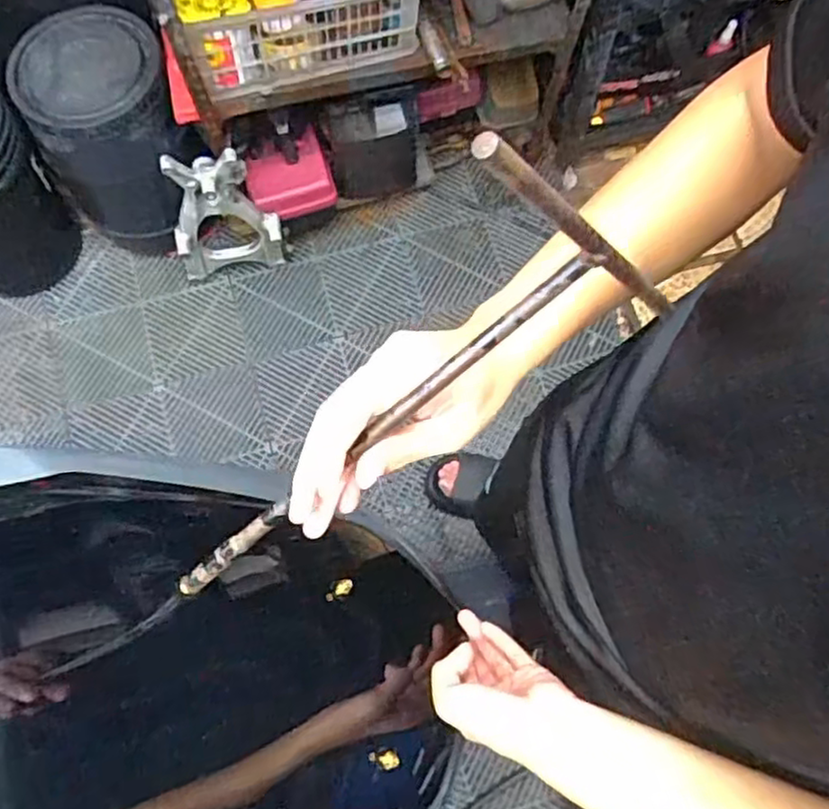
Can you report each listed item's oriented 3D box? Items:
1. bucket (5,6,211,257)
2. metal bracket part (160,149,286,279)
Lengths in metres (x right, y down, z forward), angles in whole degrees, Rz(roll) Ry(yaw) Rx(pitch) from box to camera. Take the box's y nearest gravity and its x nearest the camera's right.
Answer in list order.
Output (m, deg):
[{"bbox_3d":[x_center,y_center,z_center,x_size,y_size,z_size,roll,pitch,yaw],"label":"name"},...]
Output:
[{"bbox_3d":[-0.579,-0.505,1.422,0.269,0.440,0.277,1,74,-2],"label":"bucket"},{"bbox_3d":[-0.385,-0.376,1.421,0.217,0.361,0.090,-11,74,-6],"label":"metal bracket part"}]

